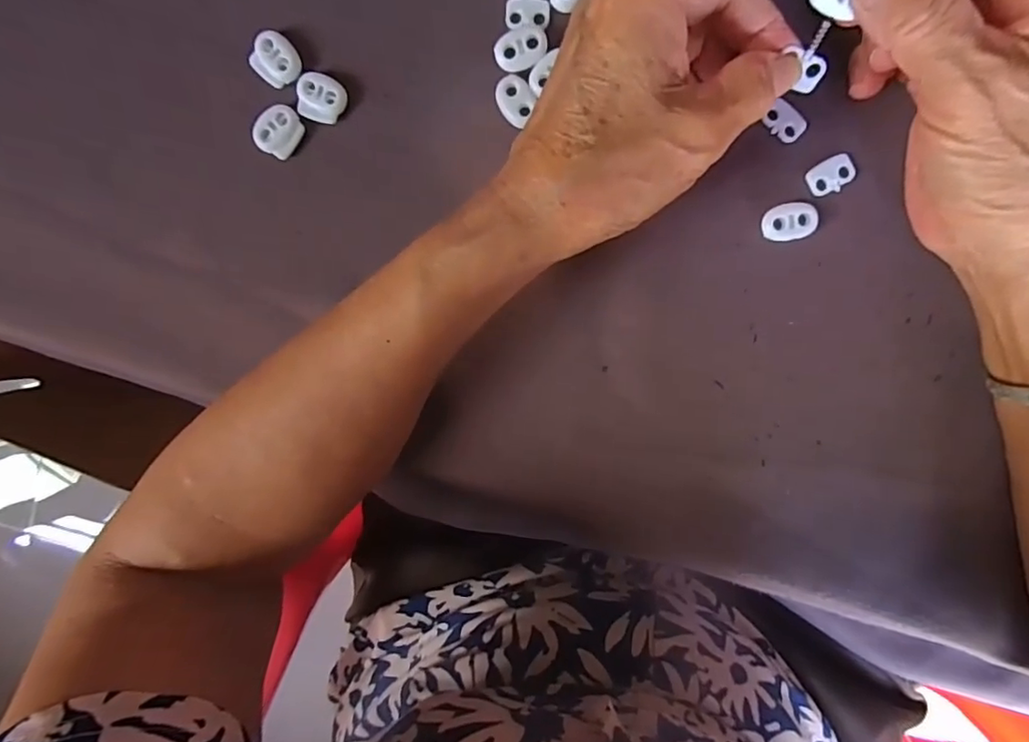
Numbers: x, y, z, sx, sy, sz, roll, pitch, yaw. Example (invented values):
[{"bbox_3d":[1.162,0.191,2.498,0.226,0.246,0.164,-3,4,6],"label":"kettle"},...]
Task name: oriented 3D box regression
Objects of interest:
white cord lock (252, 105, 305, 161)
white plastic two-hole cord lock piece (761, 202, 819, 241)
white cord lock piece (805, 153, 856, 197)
[{"bbox_3d":[-0.106,-0.108,0.254,0.018,0.005,0.022,41,99,-1],"label":"white cord lock"},{"bbox_3d":[0.118,-0.064,0.244,0.023,0.005,0.015,-3,98,6],"label":"white plastic two-hole cord lock piece"},{"bbox_3d":[0.134,-0.083,0.241,0.019,0.004,0.014,-26,95,8],"label":"white cord lock piece"}]

